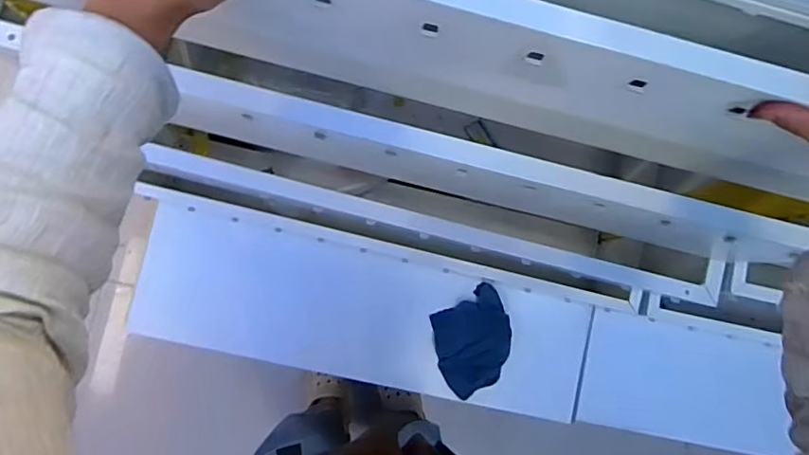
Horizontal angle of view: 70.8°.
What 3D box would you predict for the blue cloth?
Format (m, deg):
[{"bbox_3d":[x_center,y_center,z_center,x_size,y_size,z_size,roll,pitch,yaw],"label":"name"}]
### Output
[{"bbox_3d":[0.134,0.222,1.103,0.143,0.040,0.205,-10,87,-6],"label":"blue cloth"}]

